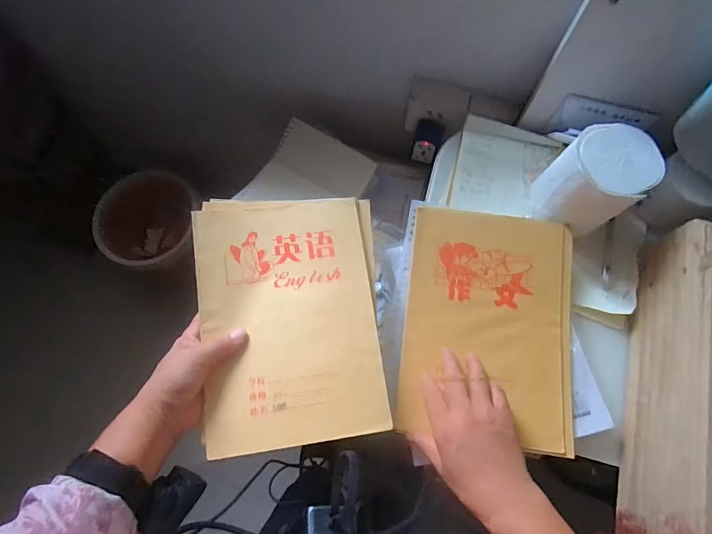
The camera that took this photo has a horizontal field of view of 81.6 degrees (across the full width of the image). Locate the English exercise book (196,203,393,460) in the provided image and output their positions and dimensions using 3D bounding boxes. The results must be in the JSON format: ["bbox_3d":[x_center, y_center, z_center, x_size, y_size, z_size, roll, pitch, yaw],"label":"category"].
[{"bbox_3d":[-0.067,0.048,0.438,0.187,0.011,0.257,-7,73,-5],"label":"English exercise book"}]

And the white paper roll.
[{"bbox_3d":[0.269,-0.096,0.478,0.091,0.113,0.090,0,73,0],"label":"white paper roll"}]

